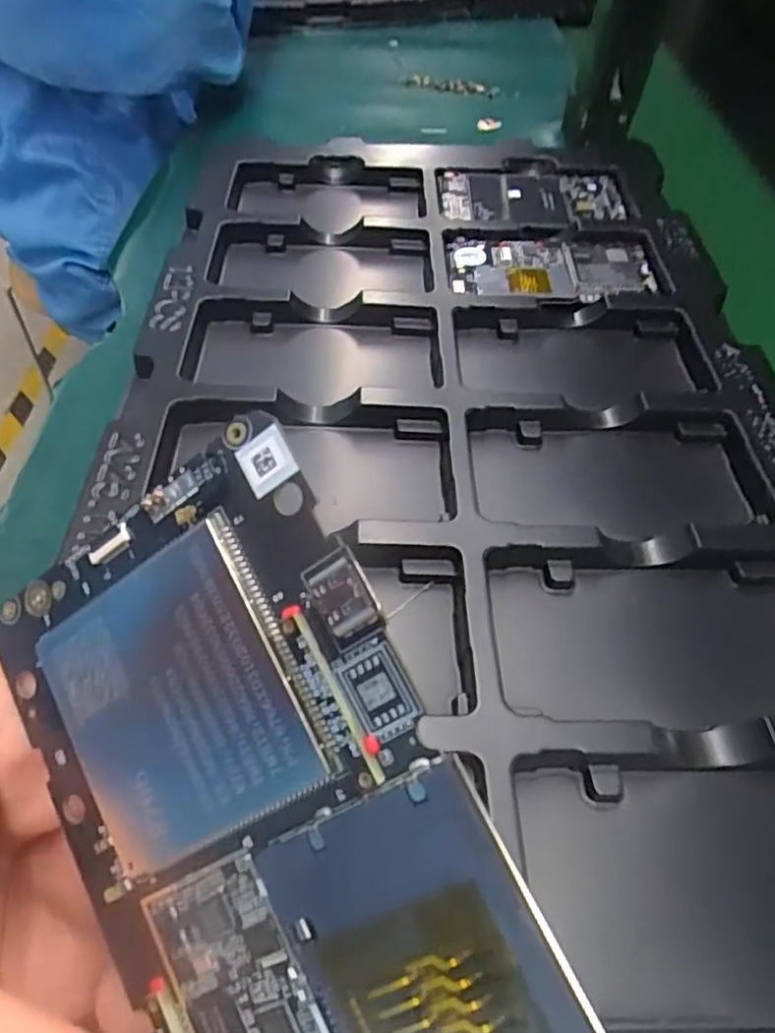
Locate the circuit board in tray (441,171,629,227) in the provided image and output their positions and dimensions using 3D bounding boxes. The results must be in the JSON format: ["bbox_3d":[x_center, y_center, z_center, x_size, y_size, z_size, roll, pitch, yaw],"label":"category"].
[{"bbox_3d":[0.102,-0.226,0.453,0.126,0.007,0.070,0,53,-6],"label":"circuit board in tray"}]

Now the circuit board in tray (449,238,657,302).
[{"bbox_3d":[0.103,-0.156,0.402,0.125,0.008,0.066,2,53,-4],"label":"circuit board in tray"}]

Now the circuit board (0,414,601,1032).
[{"bbox_3d":[-0.014,0.054,0.088,0.065,0.005,0.122,-35,76,19],"label":"circuit board"}]

